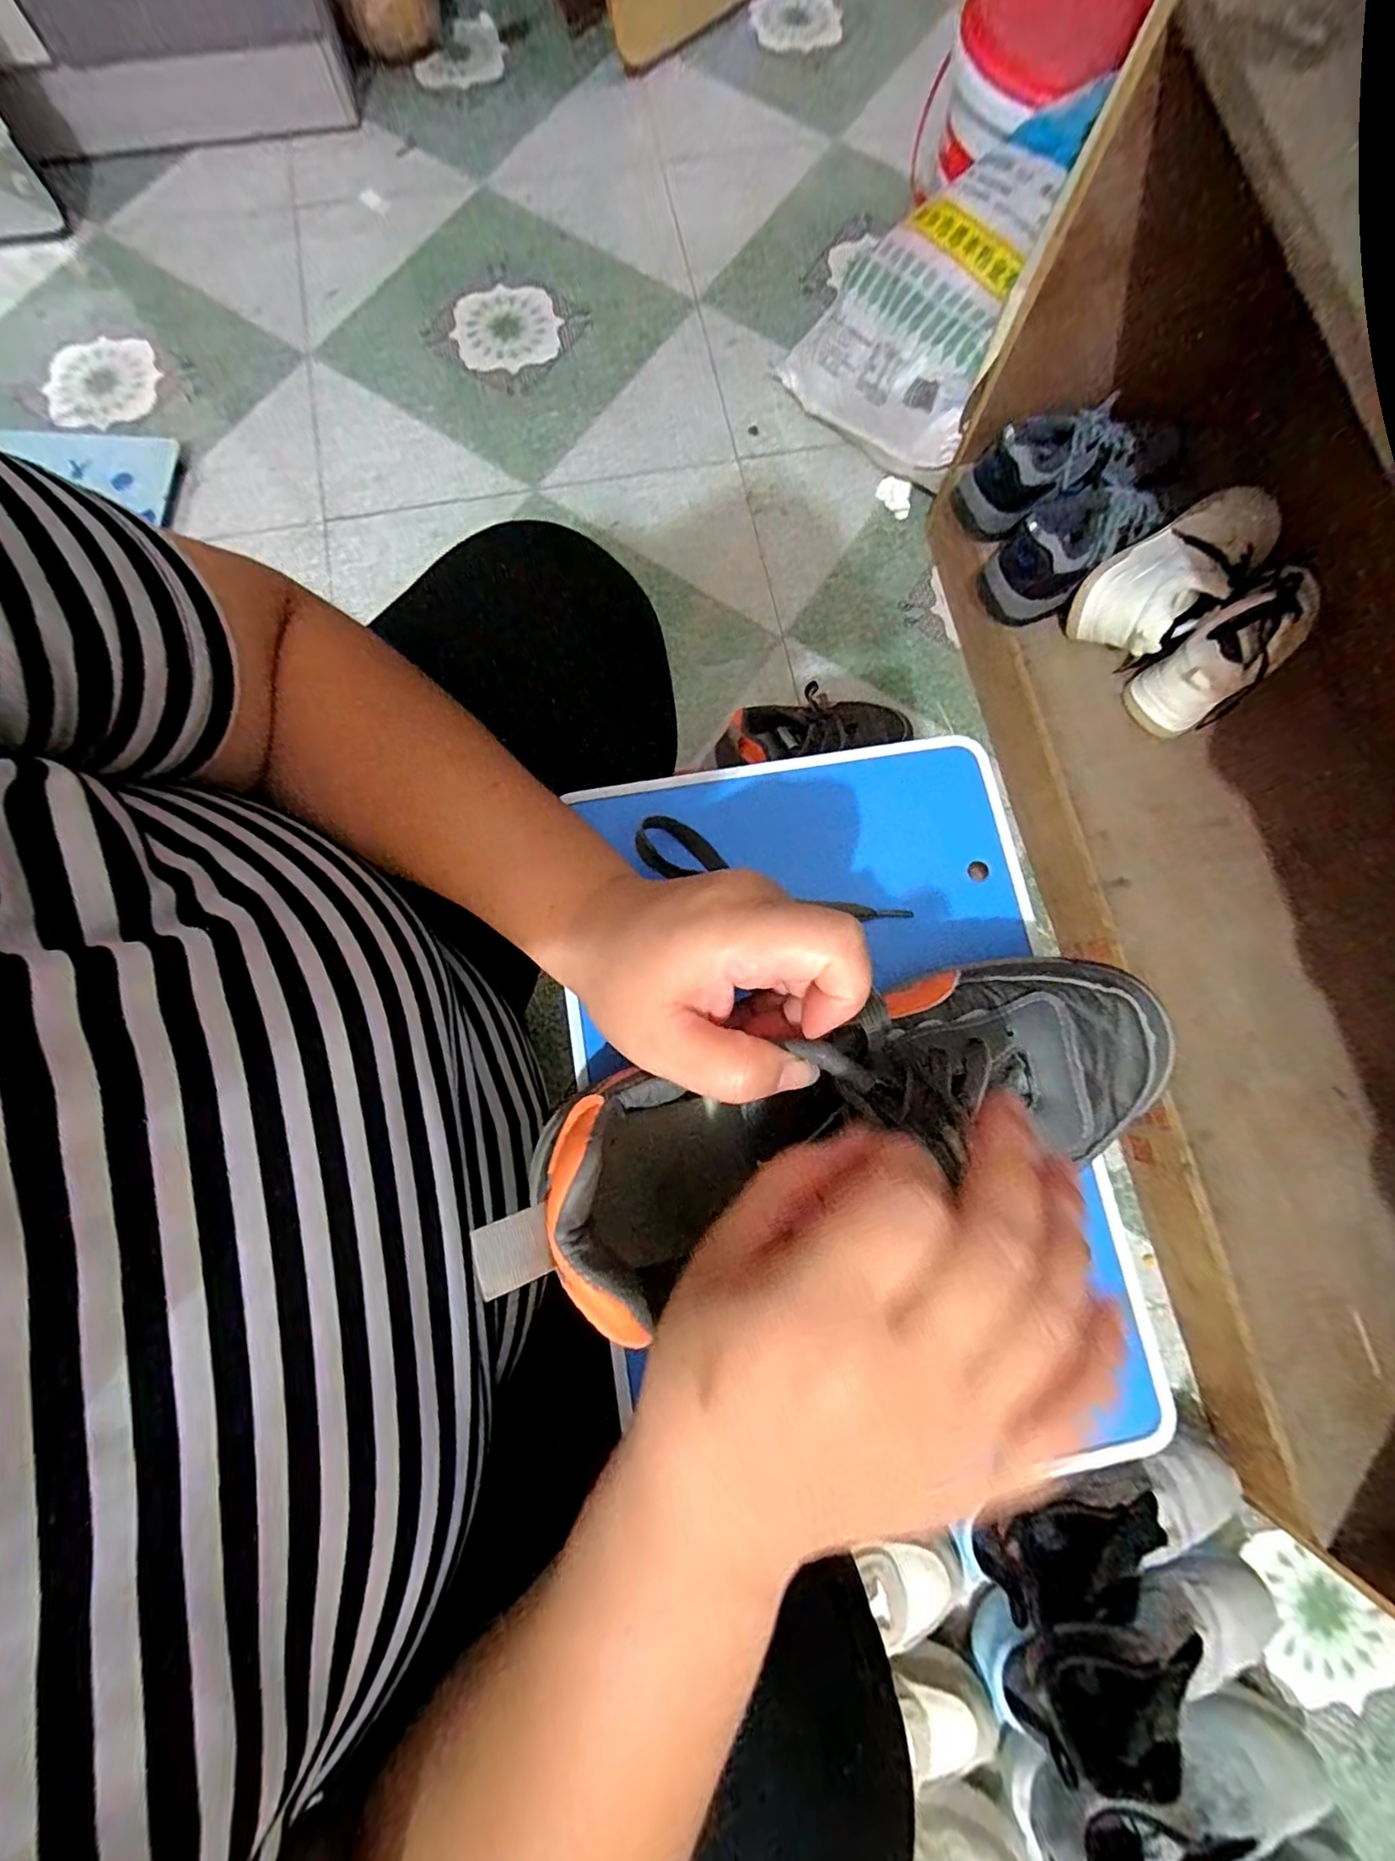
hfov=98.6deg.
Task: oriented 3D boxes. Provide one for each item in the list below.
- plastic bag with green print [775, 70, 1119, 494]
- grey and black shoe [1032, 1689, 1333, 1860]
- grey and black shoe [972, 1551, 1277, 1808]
[{"bbox_3d":[0.251,-0.775,0.779,0.270,0.280,0.220,22,79,4],"label":"plastic bag with green print"},{"bbox_3d":[0.446,0.792,0.546,0.291,0.082,0.096,-5,79,-2],"label":"grey and black shoe"},{"bbox_3d":[0.414,0.671,0.545,0.284,0.099,0.101,-16,79,-4],"label":"grey and black shoe"}]

